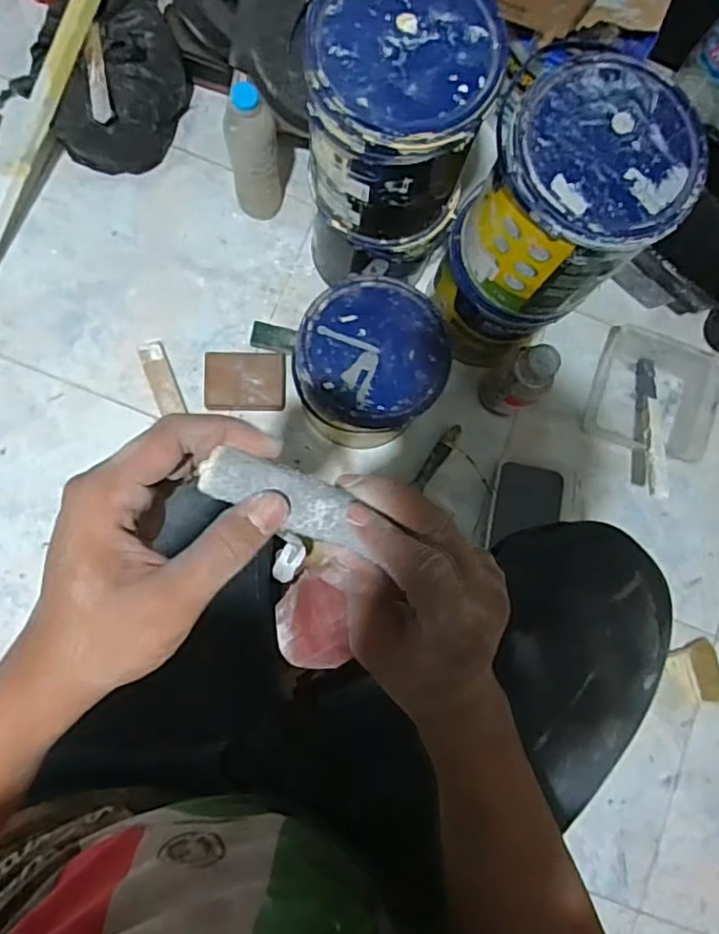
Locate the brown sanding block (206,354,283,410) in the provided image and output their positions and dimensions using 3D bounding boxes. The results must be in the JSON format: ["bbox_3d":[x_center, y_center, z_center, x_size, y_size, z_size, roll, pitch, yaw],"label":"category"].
[{"bbox_3d":[-0.163,-0.120,0.868,0.111,0.033,0.083,-1,83,-5],"label":"brown sanding block"}]

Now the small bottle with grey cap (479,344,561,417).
[{"bbox_3d":[0.213,-0.111,0.833,0.061,0.163,0.060,1,83,-5],"label":"small bottle with grey cap"}]

